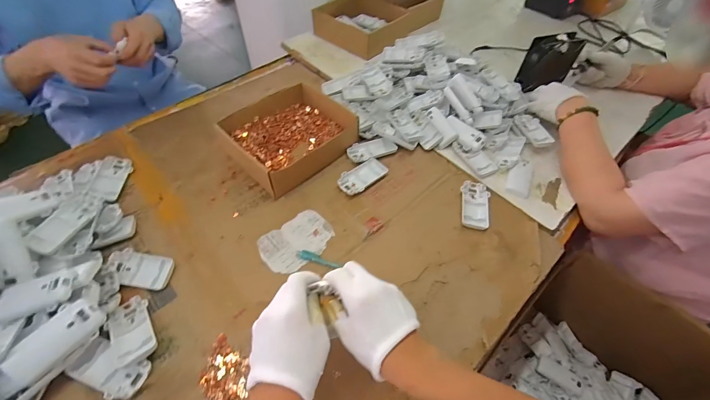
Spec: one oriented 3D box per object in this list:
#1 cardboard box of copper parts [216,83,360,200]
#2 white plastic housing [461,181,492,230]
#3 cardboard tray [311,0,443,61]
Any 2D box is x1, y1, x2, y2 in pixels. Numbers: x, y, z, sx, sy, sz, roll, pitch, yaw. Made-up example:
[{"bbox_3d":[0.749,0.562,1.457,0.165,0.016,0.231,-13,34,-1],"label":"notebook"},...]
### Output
[{"bbox_3d":[-0.130,-0.133,0.634,0.226,0.061,0.204,-36,64,-25],"label":"cardboard box of copper parts"},{"bbox_3d":[0.216,0.005,0.579,0.048,0.010,0.097,11,55,4],"label":"white plastic housing"},{"bbox_3d":[0.070,-0.535,0.935,0.247,0.065,0.386,35,59,22],"label":"cardboard tray"}]

